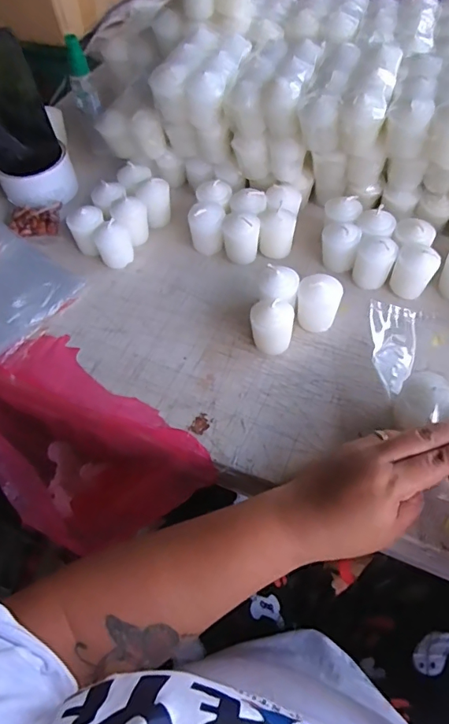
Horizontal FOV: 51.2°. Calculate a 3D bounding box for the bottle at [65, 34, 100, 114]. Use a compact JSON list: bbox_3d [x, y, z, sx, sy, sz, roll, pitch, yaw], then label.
[{"bbox_3d":[-0.169,-0.334,0.548,0.026,0.074,0.026,-16,57,-7],"label":"bottle"}]

